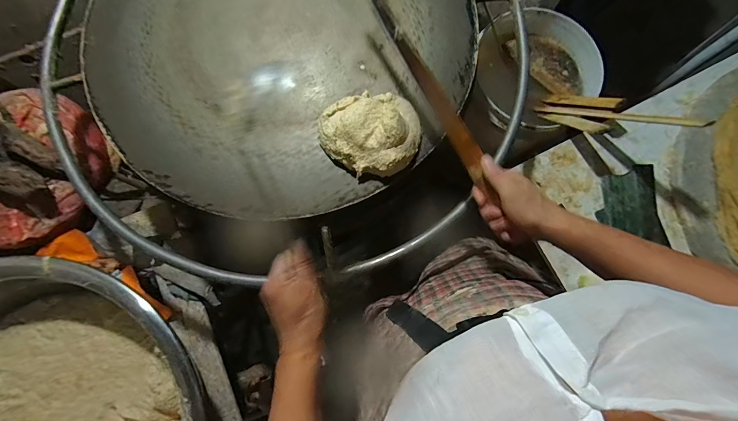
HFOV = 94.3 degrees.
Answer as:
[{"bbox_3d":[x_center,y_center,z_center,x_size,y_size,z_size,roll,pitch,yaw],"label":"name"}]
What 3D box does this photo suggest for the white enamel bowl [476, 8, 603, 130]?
[{"bbox_3d":[0.380,-0.312,0.781,0.235,0.086,0.274,-12,79,-1],"label":"white enamel bowl"}]

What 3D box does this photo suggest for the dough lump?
[{"bbox_3d":[0.002,-0.115,0.499,0.143,0.052,0.119,-12,79,-1],"label":"dough lump"}]

